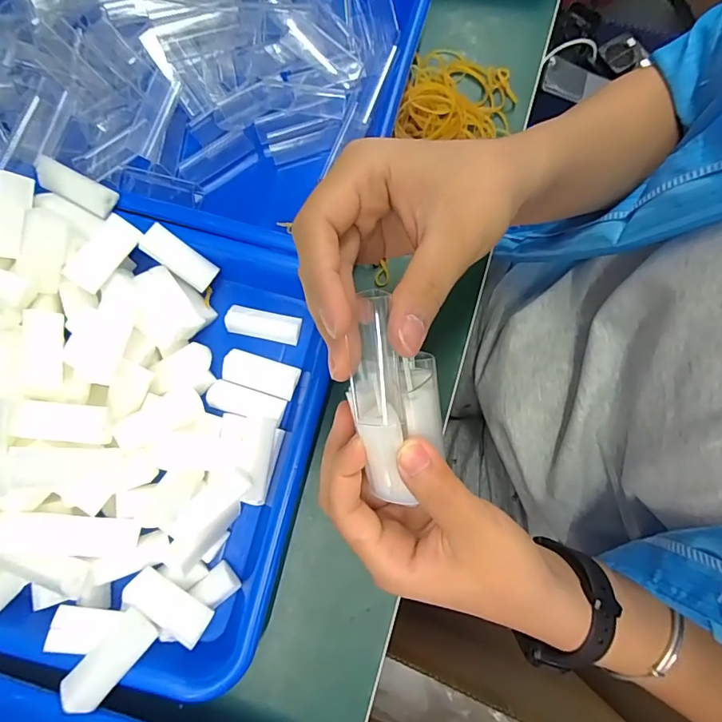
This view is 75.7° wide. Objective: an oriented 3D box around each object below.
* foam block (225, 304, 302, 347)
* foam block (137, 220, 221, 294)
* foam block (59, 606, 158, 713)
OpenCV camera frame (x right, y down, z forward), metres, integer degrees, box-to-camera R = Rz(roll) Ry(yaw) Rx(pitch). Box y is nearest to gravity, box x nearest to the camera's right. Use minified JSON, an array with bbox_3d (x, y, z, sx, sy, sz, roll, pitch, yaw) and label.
[{"bbox_3d":[-0.061,-0.023,0.296,0.046,0.012,0.017,12,78,1],"label":"foam block"},{"bbox_3d":[-0.112,-0.064,0.288,0.045,0.007,0.019,38,78,-26],"label":"foam block"},{"bbox_3d":[-0.128,0.152,0.235,0.022,0.010,0.045,38,55,7],"label":"foam block"}]

